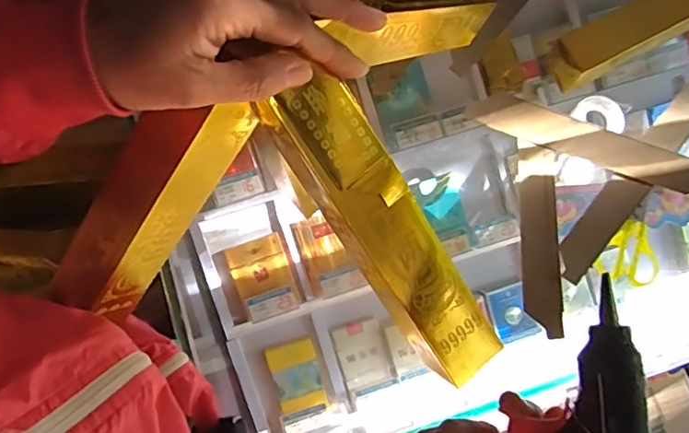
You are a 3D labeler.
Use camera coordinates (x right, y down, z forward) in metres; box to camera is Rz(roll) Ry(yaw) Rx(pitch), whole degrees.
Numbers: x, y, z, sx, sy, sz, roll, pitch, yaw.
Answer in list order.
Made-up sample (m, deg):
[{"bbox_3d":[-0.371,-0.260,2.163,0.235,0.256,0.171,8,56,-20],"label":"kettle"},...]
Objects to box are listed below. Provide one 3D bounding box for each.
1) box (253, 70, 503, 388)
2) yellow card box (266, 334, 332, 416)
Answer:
[{"bbox_3d":[0.025,0.011,0.329,0.047,0.031,0.202,-37,107,-10],"label":"box"},{"bbox_3d":[-0.056,0.188,0.640,0.055,0.018,0.077,-17,77,-6],"label":"yellow card box"}]

